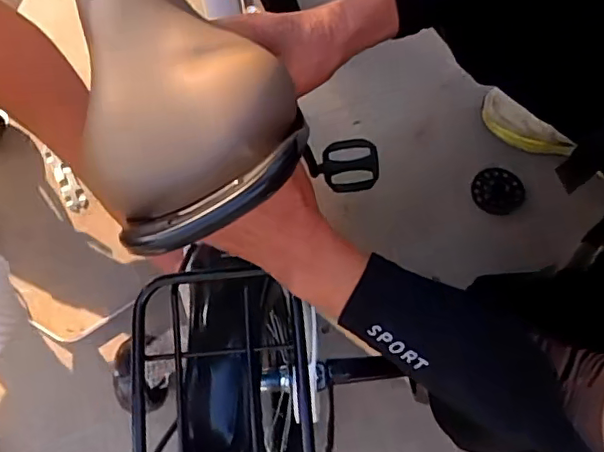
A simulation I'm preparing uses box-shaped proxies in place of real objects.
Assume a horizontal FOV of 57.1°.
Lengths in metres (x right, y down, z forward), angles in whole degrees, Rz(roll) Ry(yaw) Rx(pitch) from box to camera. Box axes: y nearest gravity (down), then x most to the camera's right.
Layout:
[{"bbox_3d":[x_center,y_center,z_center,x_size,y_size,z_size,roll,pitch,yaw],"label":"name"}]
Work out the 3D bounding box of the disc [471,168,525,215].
[{"bbox_3d":[0.296,-0.053,0.840,0.072,0.014,0.074,-1,76,4],"label":"disc"}]

